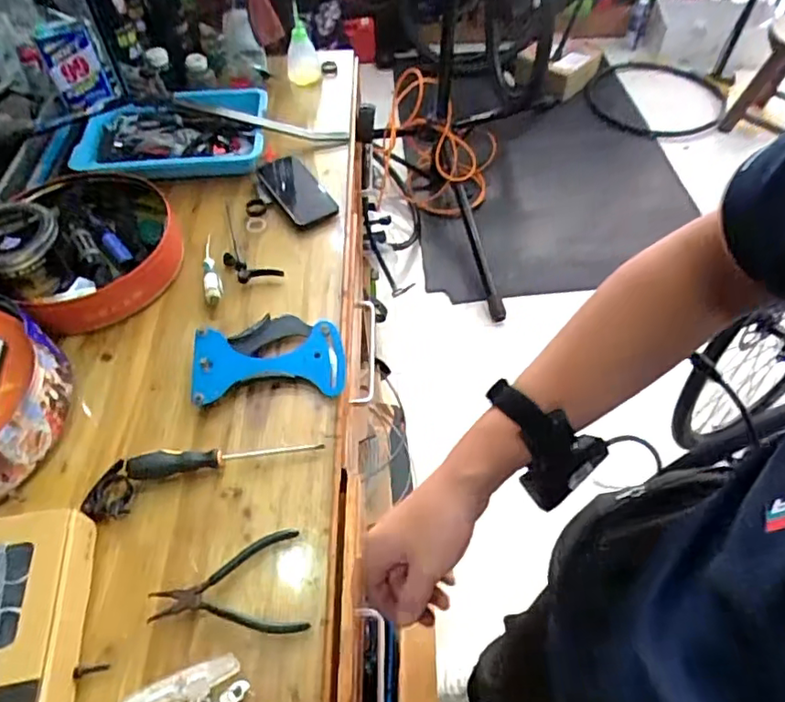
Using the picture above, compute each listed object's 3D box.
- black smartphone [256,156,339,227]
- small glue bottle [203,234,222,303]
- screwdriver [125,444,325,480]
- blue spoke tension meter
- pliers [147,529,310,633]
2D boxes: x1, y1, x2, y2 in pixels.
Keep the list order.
[{"bbox_3d":[-0.160,-0.269,0.973,0.084,0.012,0.162,-26,60,-20],"label":"black smartphone"},{"bbox_3d":[-0.267,-0.120,0.861,0.026,0.023,0.117,-14,54,-8],"label":"small glue bottle"},{"bbox_3d":[-0.193,0.125,0.679,0.217,0.034,0.026,-6,53,-2],"label":"screwdriver"},{"bbox_3d":[-0.160,0.005,0.764,0.187,0.028,0.127,-9,53,-4],"label":"blue spoke tension meter"},{"bbox_3d":[-0.166,0.250,0.594,0.150,0.023,0.098,-12,54,-7],"label":"pliers"}]

